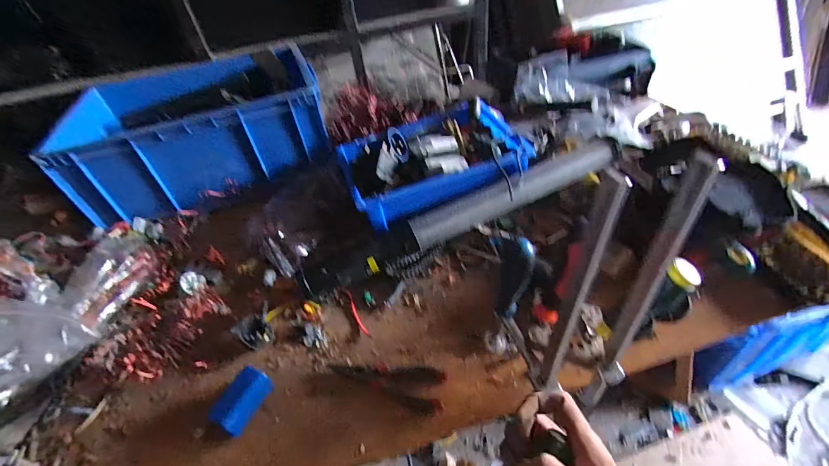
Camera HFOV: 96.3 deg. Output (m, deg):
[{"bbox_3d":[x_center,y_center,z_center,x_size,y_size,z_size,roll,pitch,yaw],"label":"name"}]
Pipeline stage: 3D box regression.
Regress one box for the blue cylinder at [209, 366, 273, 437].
[{"bbox_3d":[-0.205,0.202,0.447,0.034,0.039,0.068,16,47,24],"label":"blue cylinder"}]

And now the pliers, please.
[{"bbox_3d":[-0.036,0.184,0.454,0.142,0.015,0.048,3,43,11],"label":"pliers"}]

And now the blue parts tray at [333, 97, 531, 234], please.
[{"bbox_3d":[0.032,-0.135,0.654,0.312,0.067,0.249,-19,43,-13],"label":"blue parts tray"}]

